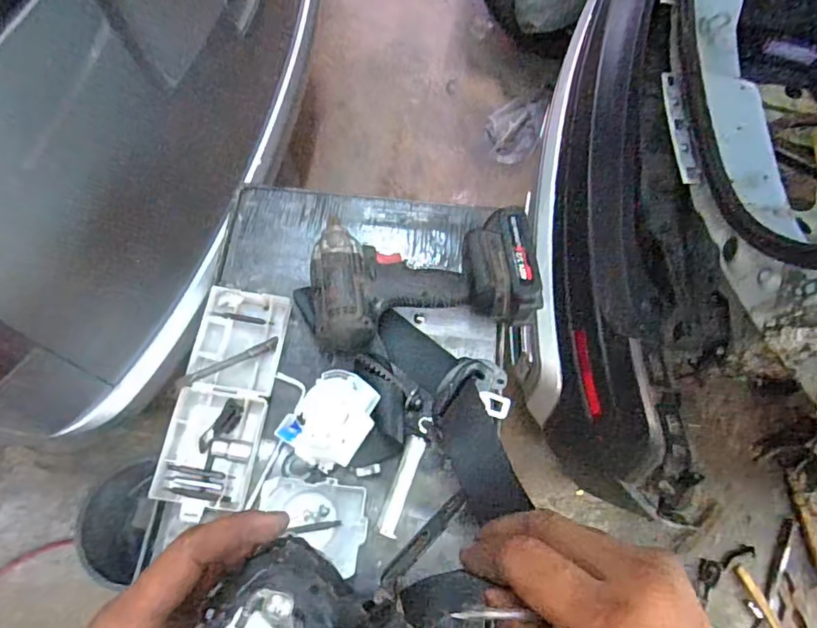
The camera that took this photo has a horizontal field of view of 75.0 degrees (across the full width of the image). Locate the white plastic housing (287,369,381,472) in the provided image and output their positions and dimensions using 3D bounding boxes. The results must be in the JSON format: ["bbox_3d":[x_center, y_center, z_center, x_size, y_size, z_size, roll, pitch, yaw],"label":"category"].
[{"bbox_3d":[-0.073,0.103,0.525,0.070,0.027,0.090,29,71,10],"label":"white plastic housing"}]

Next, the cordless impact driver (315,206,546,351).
[{"bbox_3d":[0.011,-0.044,0.564,0.230,0.067,0.143,-8,69,-4],"label":"cordless impact driver"}]

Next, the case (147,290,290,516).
[{"bbox_3d":[-0.190,0.084,0.547,0.091,0.030,0.226,8,68,2],"label":"case"}]

